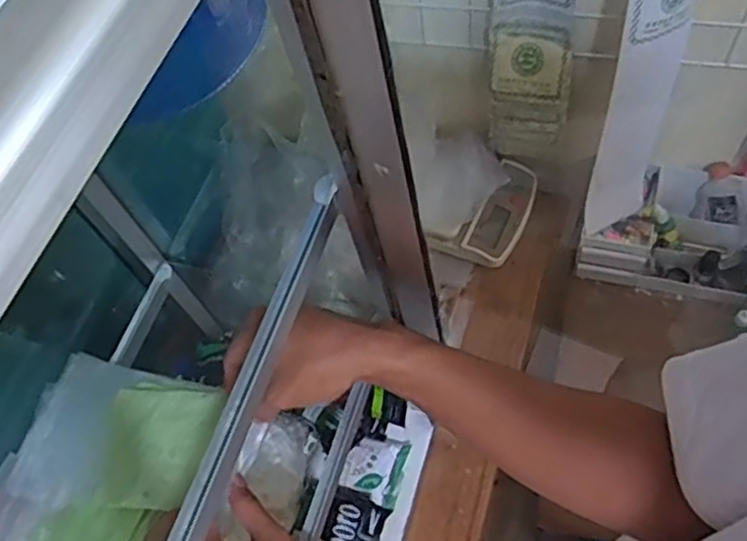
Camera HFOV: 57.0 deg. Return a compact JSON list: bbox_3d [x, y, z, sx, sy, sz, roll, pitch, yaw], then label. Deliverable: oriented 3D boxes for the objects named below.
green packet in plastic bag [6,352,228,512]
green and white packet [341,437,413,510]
[{"bbox_3d":[-0.206,0.135,0.569,0.176,0.031,0.114,9,61,13],"label":"green packet in plastic bag"},{"bbox_3d":[0.002,0.216,0.756,0.064,0.016,0.068,17,65,6],"label":"green and white packet"}]

